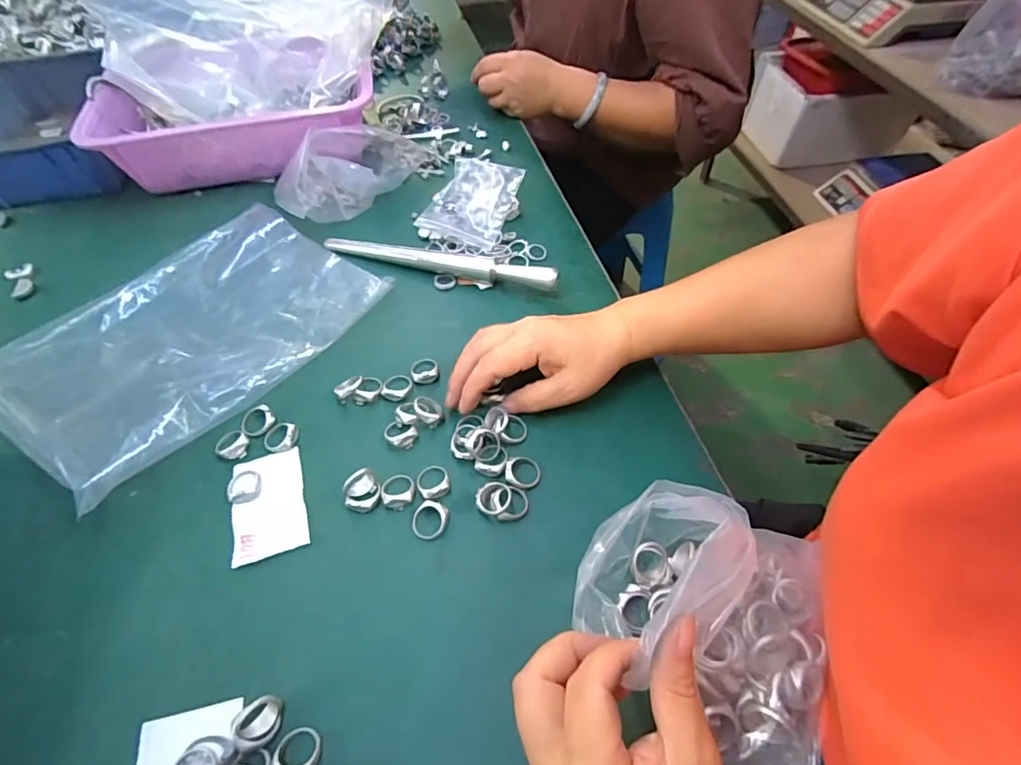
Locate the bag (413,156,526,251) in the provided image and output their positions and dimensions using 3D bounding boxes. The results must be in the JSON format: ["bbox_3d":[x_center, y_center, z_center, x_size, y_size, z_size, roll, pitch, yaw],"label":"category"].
[{"bbox_3d":[-0.037,-0.193,0.534,0.084,0.021,0.125,16,56,13],"label":"bag"}]

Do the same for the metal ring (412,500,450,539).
[{"bbox_3d":[-0.054,0.092,0.337,0.023,0.006,0.025,-1,54,1],"label":"metal ring"}]

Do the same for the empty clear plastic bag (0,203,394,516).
[{"bbox_3d":[-0.281,-0.056,0.439,0.223,0.029,0.286,29,60,21],"label":"empty clear plastic bag"}]

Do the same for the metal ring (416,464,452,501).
[{"bbox_3d":[-0.055,0.069,0.354,0.022,0.007,0.026,-31,59,-19],"label":"metal ring"}]

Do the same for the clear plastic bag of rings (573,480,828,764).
[{"bbox_3d":[0.104,0.120,0.255,0.137,0.094,0.122,18,57,14],"label":"clear plastic bag of rings"}]

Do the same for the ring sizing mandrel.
[{"bbox_3d":[-0.070,-0.121,0.478,0.235,0.023,0.024,15,56,12],"label":"ring sizing mandrel"}]

